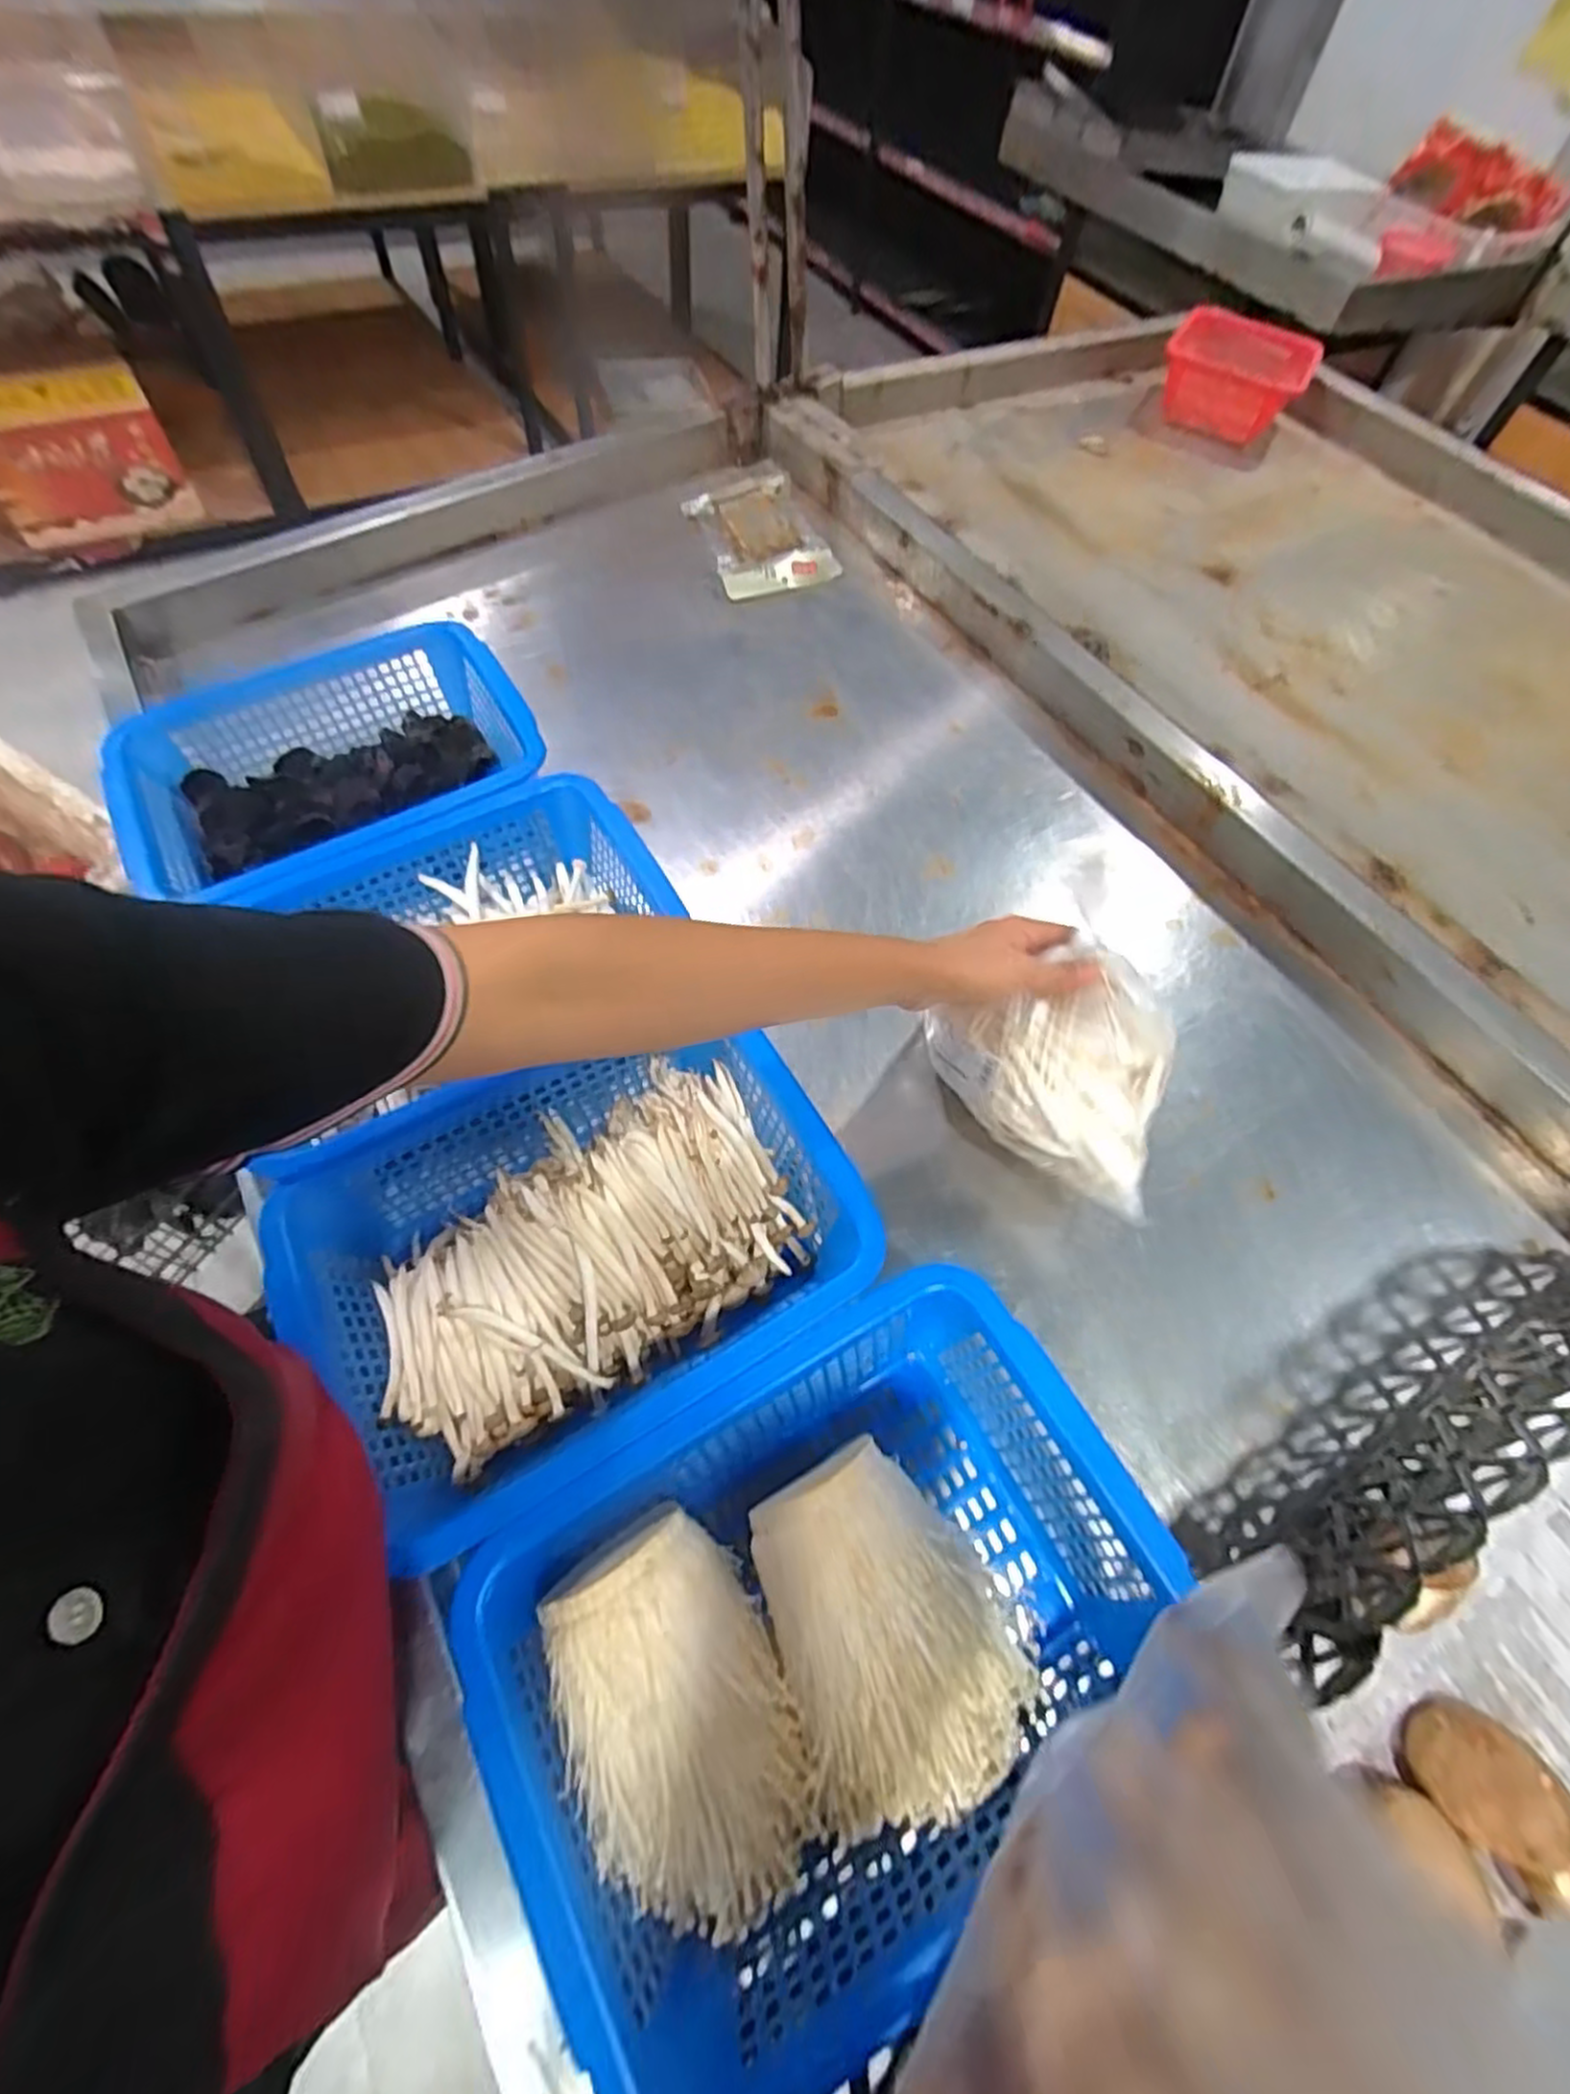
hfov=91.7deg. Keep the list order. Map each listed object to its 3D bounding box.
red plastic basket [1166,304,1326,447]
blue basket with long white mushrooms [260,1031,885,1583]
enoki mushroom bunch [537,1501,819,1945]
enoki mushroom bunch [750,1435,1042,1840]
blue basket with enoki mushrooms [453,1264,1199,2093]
[{"bbox_3d":[0.632,-0.931,1.071,0.189,0.111,0.168,22,57,19],"label":"red plastic basket"},{"bbox_3d":[-0.113,0.118,0.447,0.296,0.090,0.218,-27,56,-16],"label":"blue basket with long white mushrooms"},{"bbox_3d":[-0.049,0.302,0.342,0.096,0.066,0.147,-25,55,-15],"label":"enoki mushroom bunch"},{"bbox_3d":[0.053,0.274,0.365,0.112,0.066,0.136,-17,54,-9],"label":"enoki mushroom bunch"},{"bbox_3d":[0.023,0.270,0.367,0.309,0.090,0.230,-27,56,-16],"label":"blue basket with enoki mushrooms"}]

